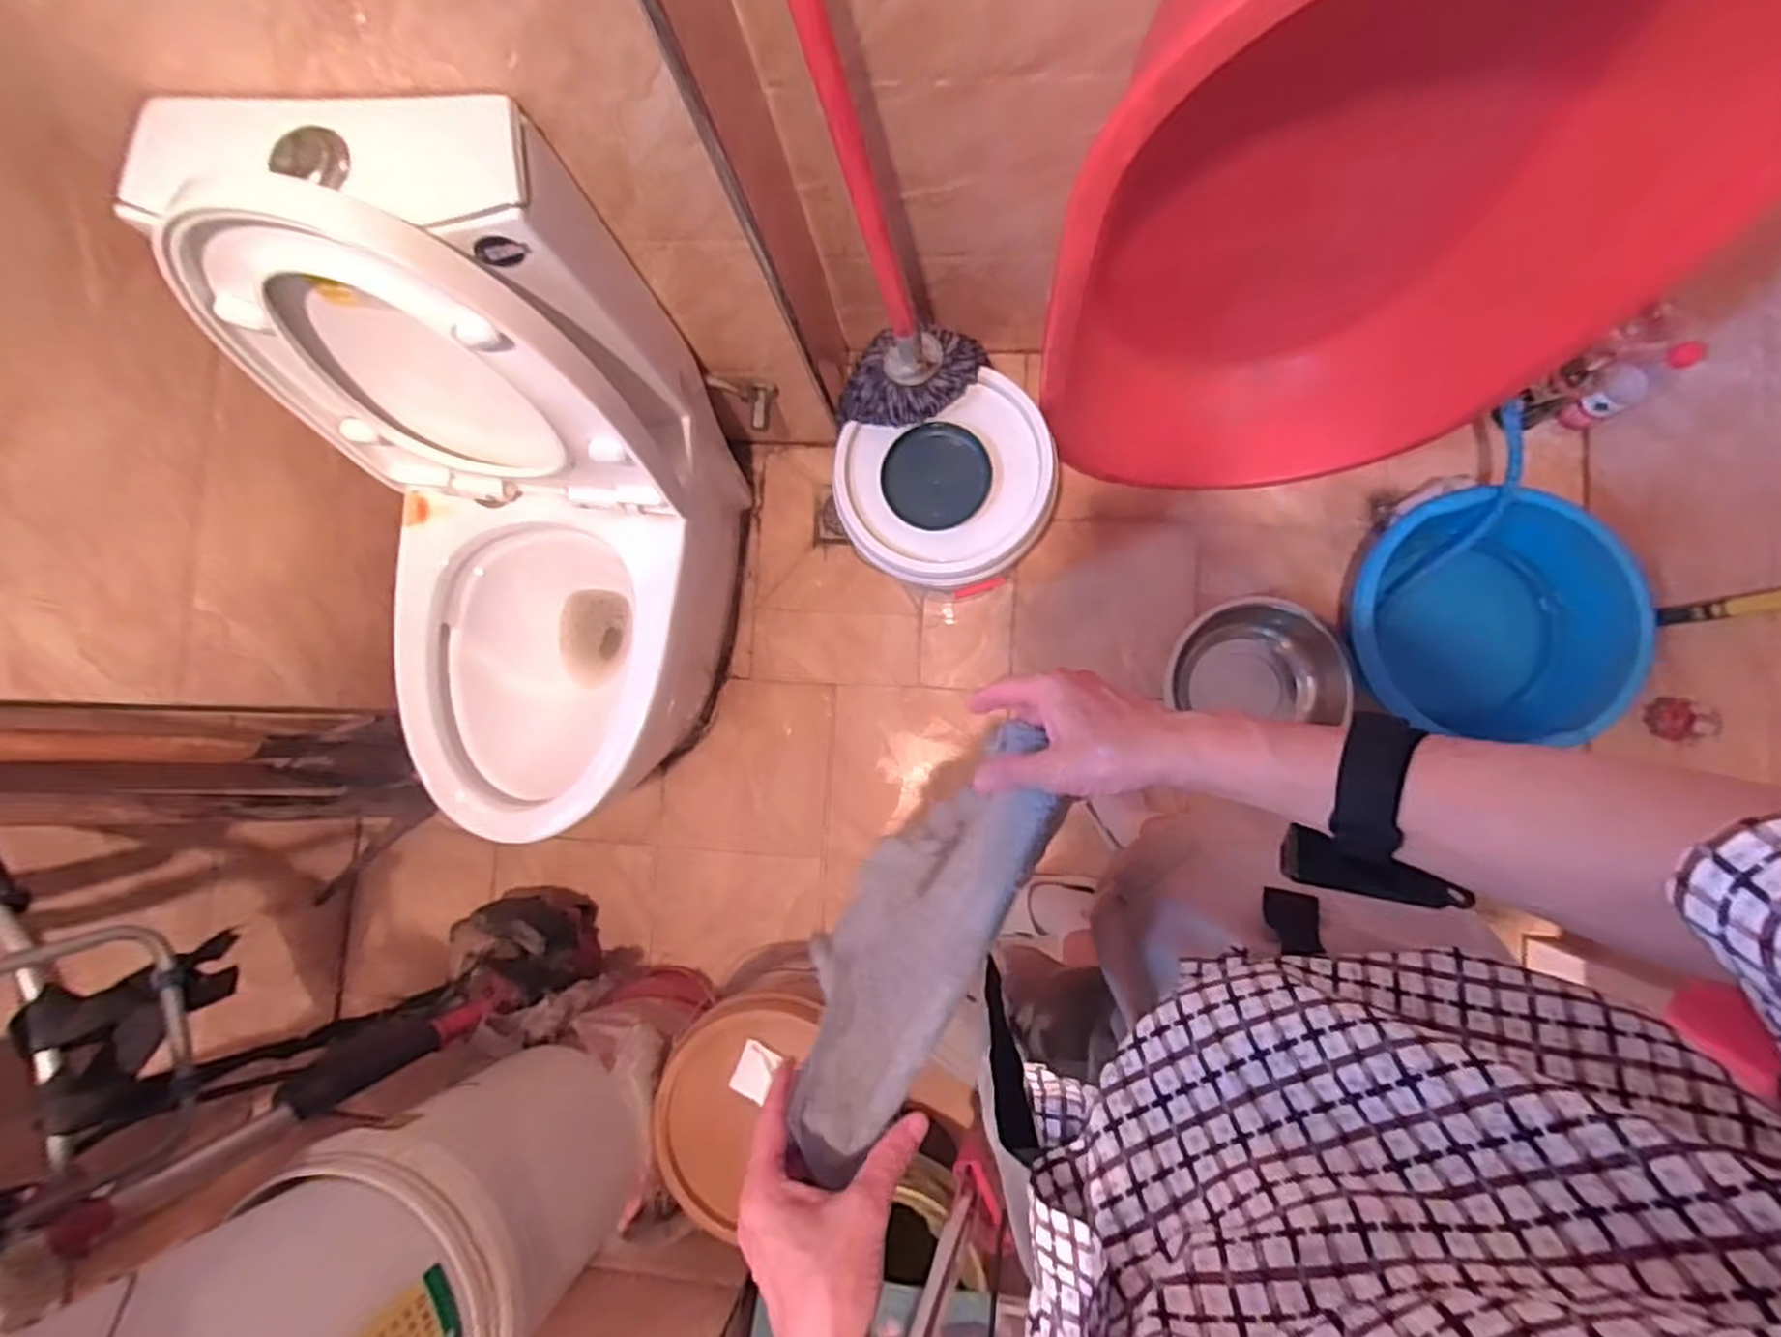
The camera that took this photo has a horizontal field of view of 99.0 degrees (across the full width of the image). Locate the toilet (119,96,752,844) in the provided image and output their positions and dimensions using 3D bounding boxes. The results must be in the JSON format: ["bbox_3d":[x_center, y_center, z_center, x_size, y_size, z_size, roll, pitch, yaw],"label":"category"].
[{"bbox_3d":[-0.439,-0.115,0.944,0.389,0.785,0.620,-1,84,8],"label":"toilet"}]

